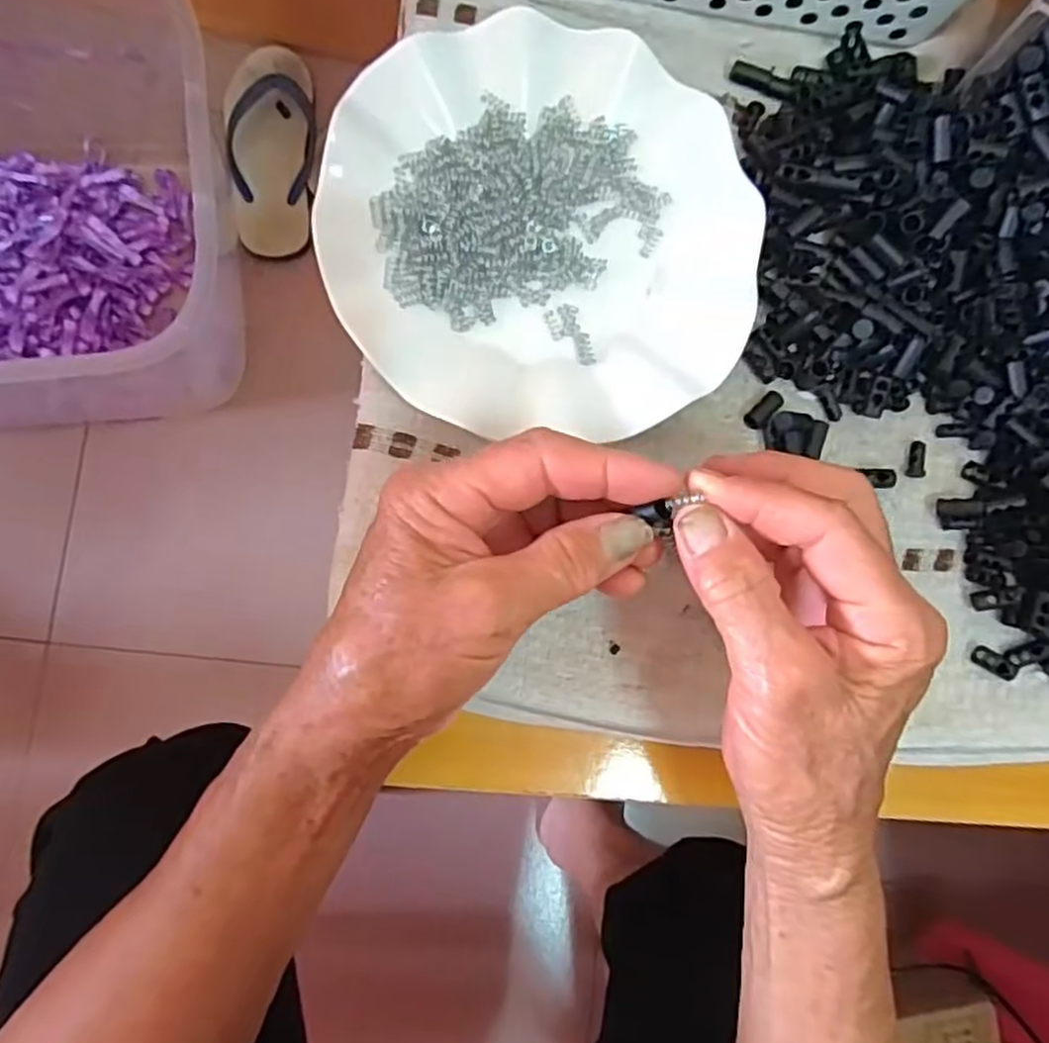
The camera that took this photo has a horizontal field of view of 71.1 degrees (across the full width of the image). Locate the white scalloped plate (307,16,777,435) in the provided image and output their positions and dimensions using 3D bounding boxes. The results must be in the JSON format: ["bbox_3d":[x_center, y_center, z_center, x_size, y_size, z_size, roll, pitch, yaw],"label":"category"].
[{"bbox_3d":[0.009,-0.124,0.312,0.179,0.017,0.174,1,85,-8],"label":"white scalloped plate"}]

